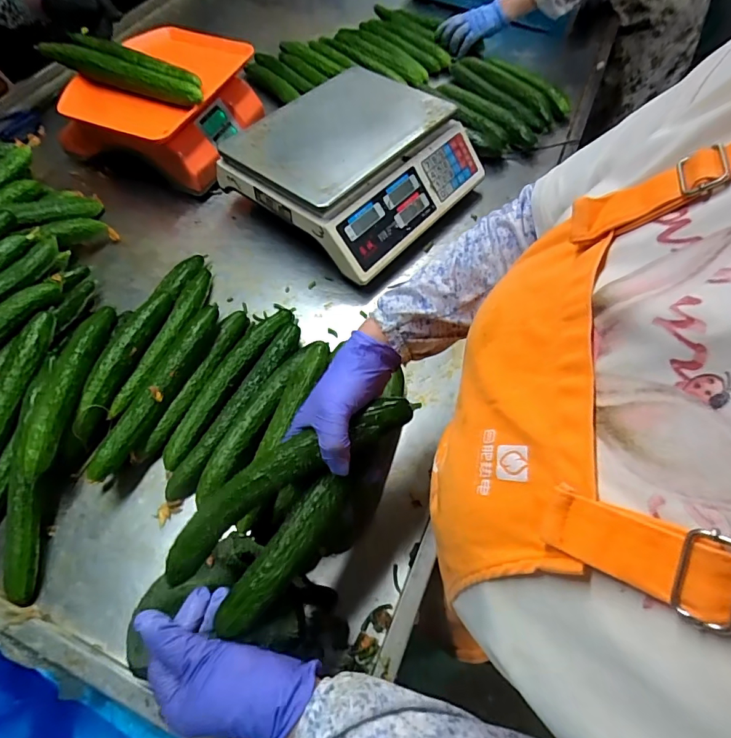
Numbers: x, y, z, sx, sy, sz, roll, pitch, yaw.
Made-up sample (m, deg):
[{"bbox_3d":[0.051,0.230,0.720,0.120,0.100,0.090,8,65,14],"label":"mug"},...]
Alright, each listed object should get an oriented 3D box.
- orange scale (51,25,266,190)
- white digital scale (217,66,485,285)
[{"bbox_3d":[-0.348,-0.456,0.787,0.270,0.136,0.297,19,61,11],"label":"orange scale"},{"bbox_3d":[-0.016,-0.339,0.714,0.307,0.095,0.329,36,66,19],"label":"white digital scale"}]

